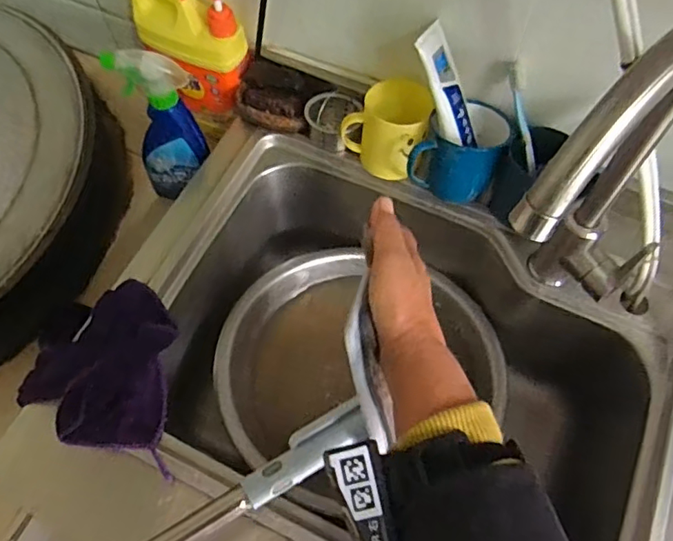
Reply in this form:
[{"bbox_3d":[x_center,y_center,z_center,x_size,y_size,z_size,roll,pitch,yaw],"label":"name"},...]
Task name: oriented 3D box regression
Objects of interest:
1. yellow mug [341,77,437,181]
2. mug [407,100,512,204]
[{"bbox_3d":[0.068,-0.175,0.663,0.090,0.088,0.087,0,63,0],"label":"yellow mug"},{"bbox_3d":[0.144,-0.141,0.641,0.092,0.084,0.095,0,63,0],"label":"mug"}]

